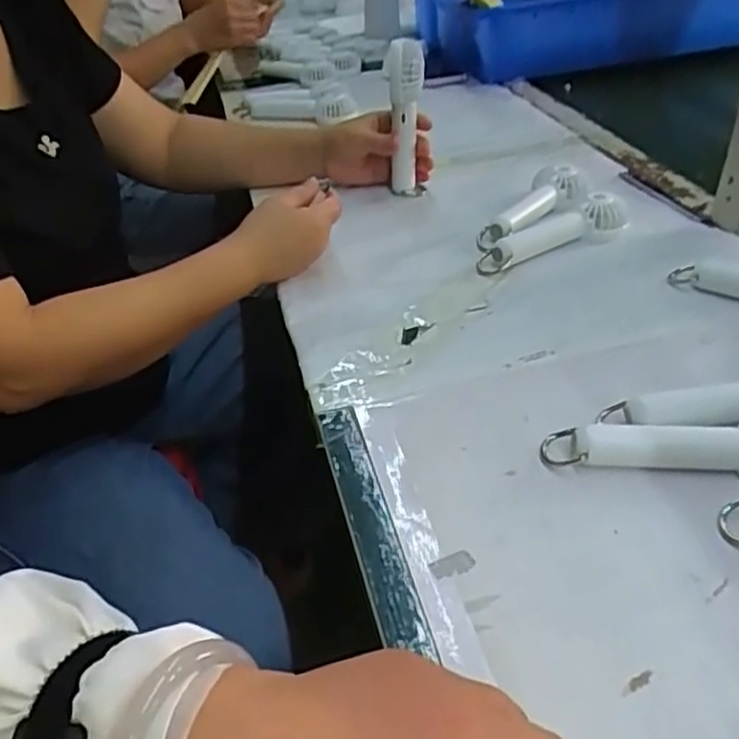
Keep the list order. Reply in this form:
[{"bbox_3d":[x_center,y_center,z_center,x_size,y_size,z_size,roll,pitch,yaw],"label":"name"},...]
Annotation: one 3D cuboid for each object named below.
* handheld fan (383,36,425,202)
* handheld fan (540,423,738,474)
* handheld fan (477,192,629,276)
[{"bbox_3d":[0.038,-0.248,0.719,0.035,0.152,0.036,3,38,11],"label":"handheld fan"},{"bbox_3d":[0.189,0.048,0.413,0.164,0.031,0.039,1,38,8],"label":"handheld fan"},{"bbox_3d":[0.165,-0.126,0.643,0.155,0.030,0.045,-17,39,-15],"label":"handheld fan"}]

